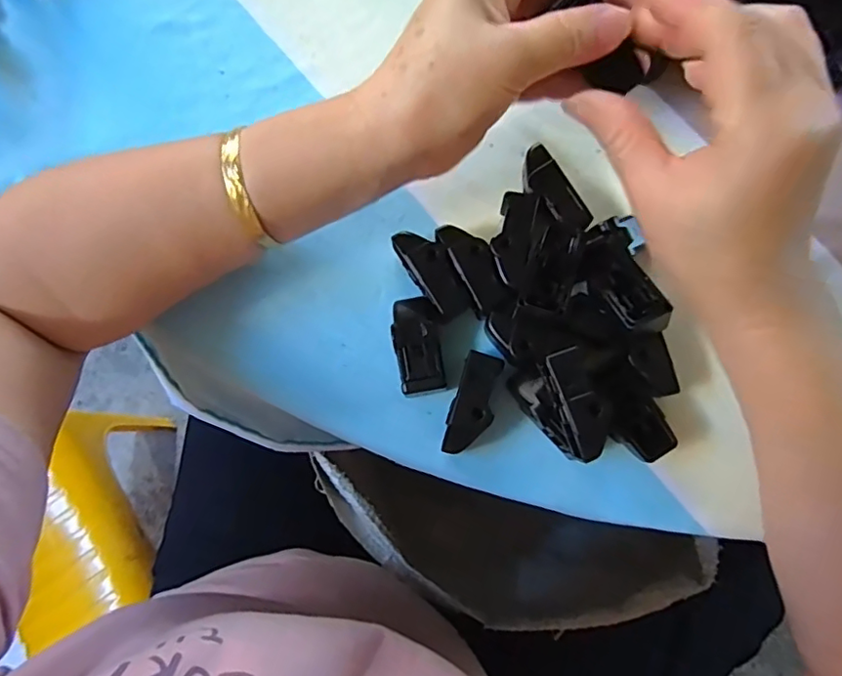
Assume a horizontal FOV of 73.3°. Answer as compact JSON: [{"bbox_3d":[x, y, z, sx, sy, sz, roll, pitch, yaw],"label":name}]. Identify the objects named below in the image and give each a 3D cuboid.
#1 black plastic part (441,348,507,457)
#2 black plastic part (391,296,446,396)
[{"bbox_3d":[0.025,0.032,0.271,0.019,0.021,0.048,17,80,5],"label":"black plastic part"},{"bbox_3d":[-0.001,0.003,0.279,0.023,0.018,0.048,-4,79,1],"label":"black plastic part"}]

